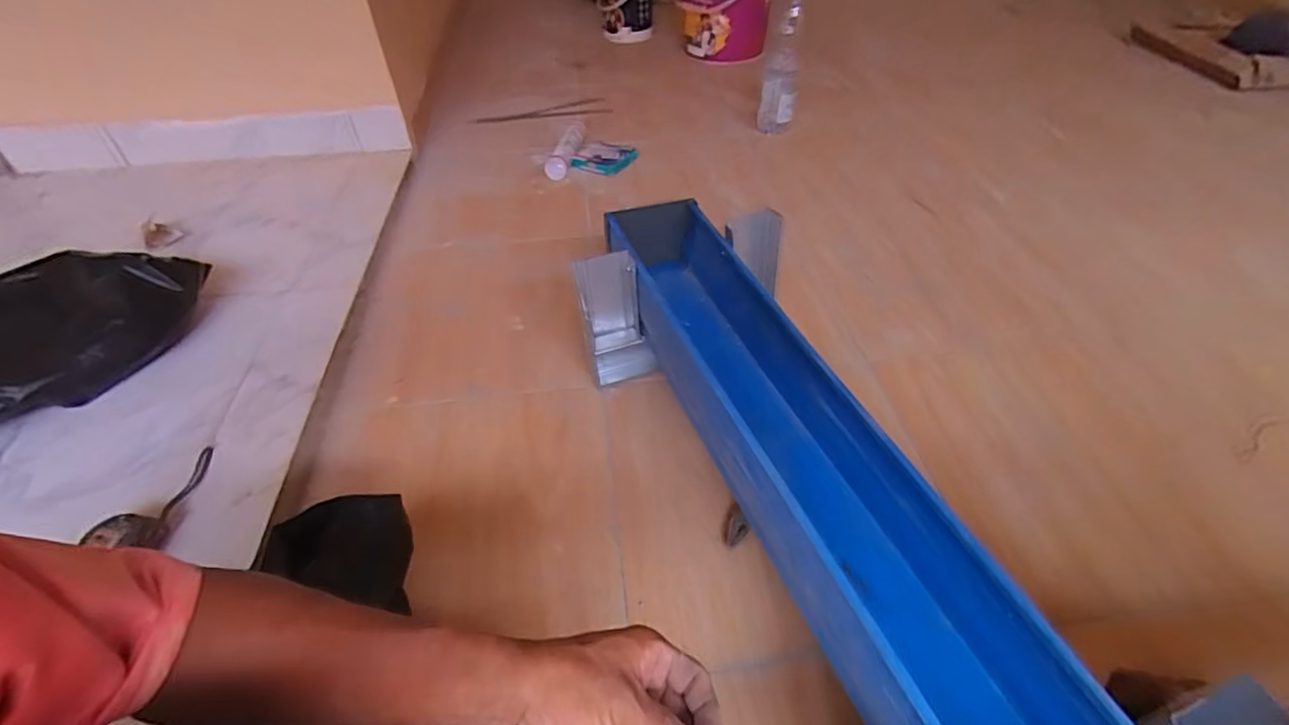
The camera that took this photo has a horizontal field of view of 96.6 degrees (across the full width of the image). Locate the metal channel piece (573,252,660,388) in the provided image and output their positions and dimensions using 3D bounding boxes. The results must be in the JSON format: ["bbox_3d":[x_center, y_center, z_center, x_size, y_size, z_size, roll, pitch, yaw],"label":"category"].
[{"bbox_3d":[-0.037,-0.060,0.795,0.091,0.175,0.061,-11,53,-5],"label":"metal channel piece"}]

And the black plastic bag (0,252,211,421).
[{"bbox_3d":[-0.803,-0.051,0.814,0.327,0.098,0.248,-35,54,-30],"label":"black plastic bag"}]

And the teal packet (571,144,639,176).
[{"bbox_3d":[-0.091,-0.479,1.333,0.127,0.028,0.116,18,48,19],"label":"teal packet"}]

